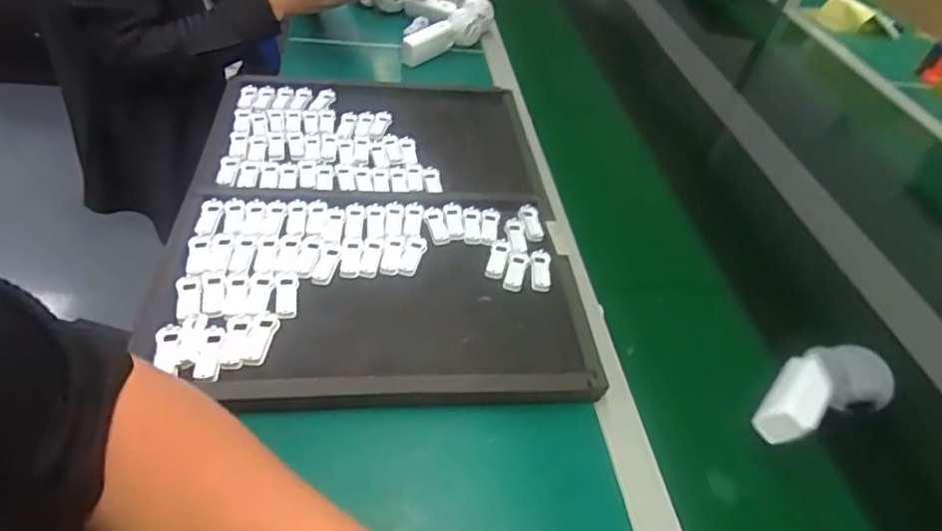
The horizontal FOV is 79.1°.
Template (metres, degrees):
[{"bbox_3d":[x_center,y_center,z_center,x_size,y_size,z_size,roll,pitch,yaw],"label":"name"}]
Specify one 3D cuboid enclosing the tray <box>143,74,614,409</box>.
[{"bbox_3d":[-0.108,-0.071,0.680,0.416,0.026,0.534,-1,48,-8],"label":"tray"}]

